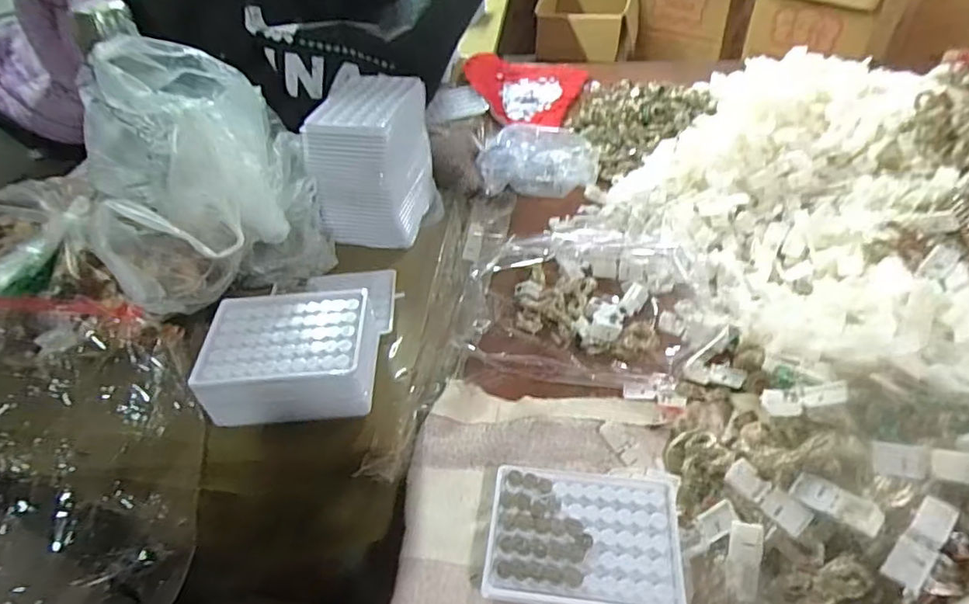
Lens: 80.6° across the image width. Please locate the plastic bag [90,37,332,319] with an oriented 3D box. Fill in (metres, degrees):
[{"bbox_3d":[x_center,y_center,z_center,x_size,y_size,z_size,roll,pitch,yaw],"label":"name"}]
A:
[{"bbox_3d":[-0.268,-0.105,0.546,0.190,0.213,0.189,-20,46,-14],"label":"plastic bag"}]

